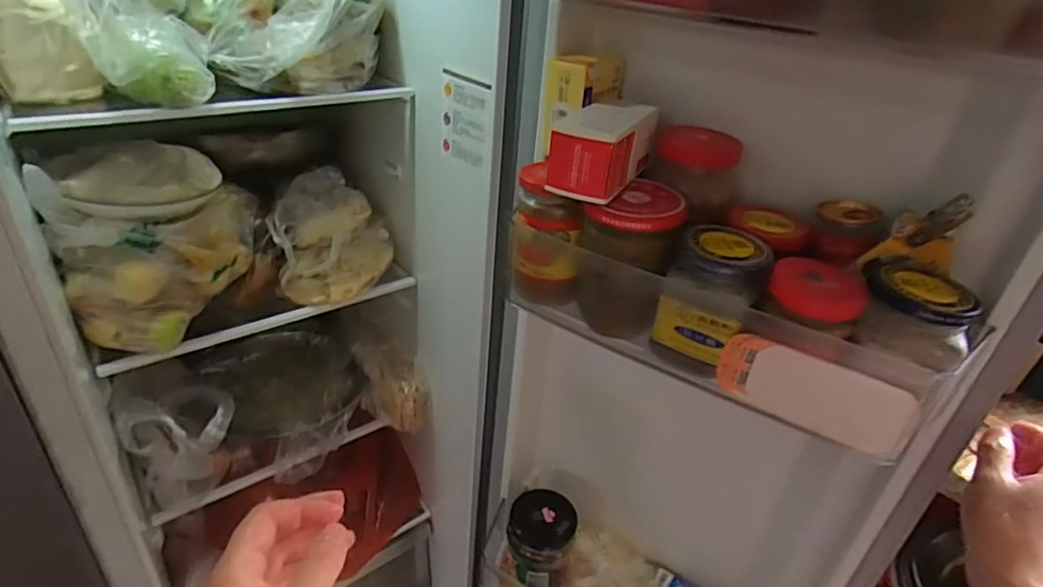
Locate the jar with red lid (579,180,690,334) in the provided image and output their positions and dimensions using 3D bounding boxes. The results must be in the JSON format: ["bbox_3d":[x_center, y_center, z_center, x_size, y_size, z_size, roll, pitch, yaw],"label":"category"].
[{"bbox_3d":[0.085,-0.030,0.504,0.086,0.117,0.086,12,32,11],"label":"jar with red lid"}]

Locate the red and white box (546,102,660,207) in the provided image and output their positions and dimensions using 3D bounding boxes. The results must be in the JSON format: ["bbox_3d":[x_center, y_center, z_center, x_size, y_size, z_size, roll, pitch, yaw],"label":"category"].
[{"bbox_3d":[0.066,-0.122,0.484,0.059,0.054,0.116,18,34,20],"label":"red and white box"}]

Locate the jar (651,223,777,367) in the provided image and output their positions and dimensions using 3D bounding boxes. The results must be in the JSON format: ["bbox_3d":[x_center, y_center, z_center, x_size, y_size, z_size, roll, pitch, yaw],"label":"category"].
[{"bbox_3d":[0.151,0.004,0.470,0.072,0.098,0.062,24,36,28],"label":"jar"}]

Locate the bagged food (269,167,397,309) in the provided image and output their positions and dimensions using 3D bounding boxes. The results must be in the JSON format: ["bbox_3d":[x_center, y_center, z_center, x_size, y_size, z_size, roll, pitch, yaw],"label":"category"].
[{"bbox_3d":[-0.267,-0.082,0.830,0.157,0.132,0.135,-5,33,-16],"label":"bagged food"}]

